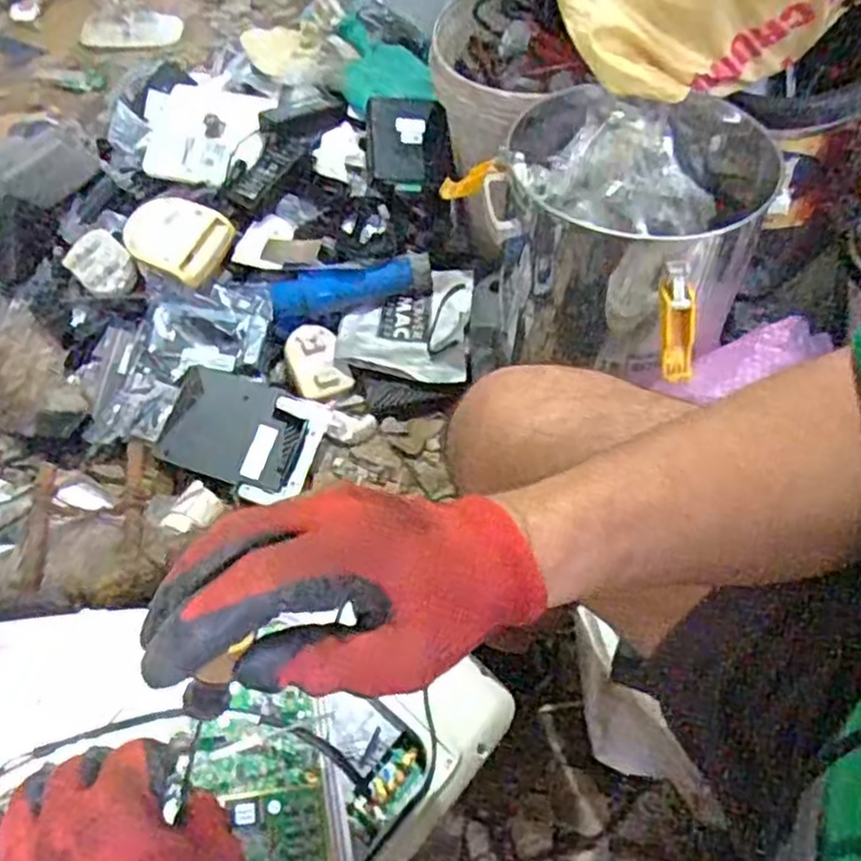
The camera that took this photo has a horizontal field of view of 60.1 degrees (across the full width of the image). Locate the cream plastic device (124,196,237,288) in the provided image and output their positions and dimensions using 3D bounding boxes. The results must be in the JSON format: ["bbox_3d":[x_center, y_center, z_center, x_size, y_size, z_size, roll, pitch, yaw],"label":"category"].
[{"bbox_3d":[-0.379,-0.290,1.121,0.139,0.042,0.120,30,71,-7],"label":"cream plastic device"}]

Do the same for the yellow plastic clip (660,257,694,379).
[{"bbox_3d":[0.250,-0.111,0.752,0.031,0.121,0.024,-11,23,-5],"label":"yellow plastic clip"}]

